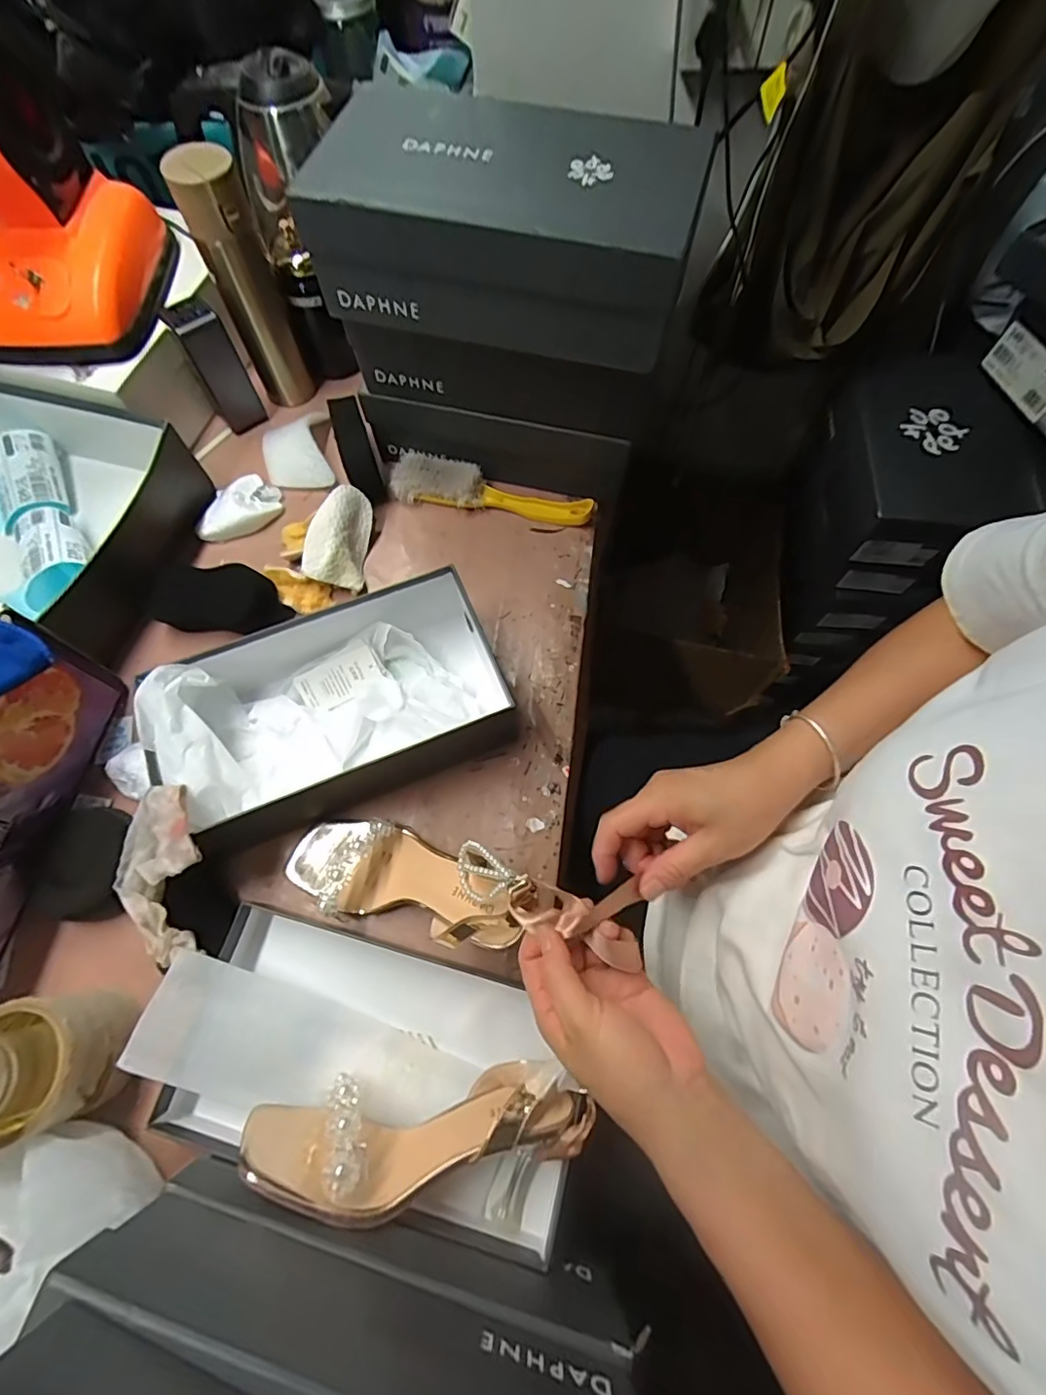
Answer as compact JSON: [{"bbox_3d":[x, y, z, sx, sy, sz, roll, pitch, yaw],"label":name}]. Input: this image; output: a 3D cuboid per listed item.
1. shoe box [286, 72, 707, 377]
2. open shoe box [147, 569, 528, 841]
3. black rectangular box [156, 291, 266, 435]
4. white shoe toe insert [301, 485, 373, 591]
[{"bbox_3d":[-0.011,-0.390,0.458,0.289,0.102,0.162,15,68,5],"label":"shoe box"},{"bbox_3d":[-0.173,0.000,0.514,0.287,0.086,0.166,-22,70,-9],"label":"open shoe box"},{"bbox_3d":[-0.352,-0.379,0.643,0.051,0.130,0.054,-35,72,-14],"label":"black rectangular box"},{"bbox_3d":[-0.200,-0.173,0.602,0.057,0.045,0.104,4,68,1],"label":"white shoe toe insert"}]

